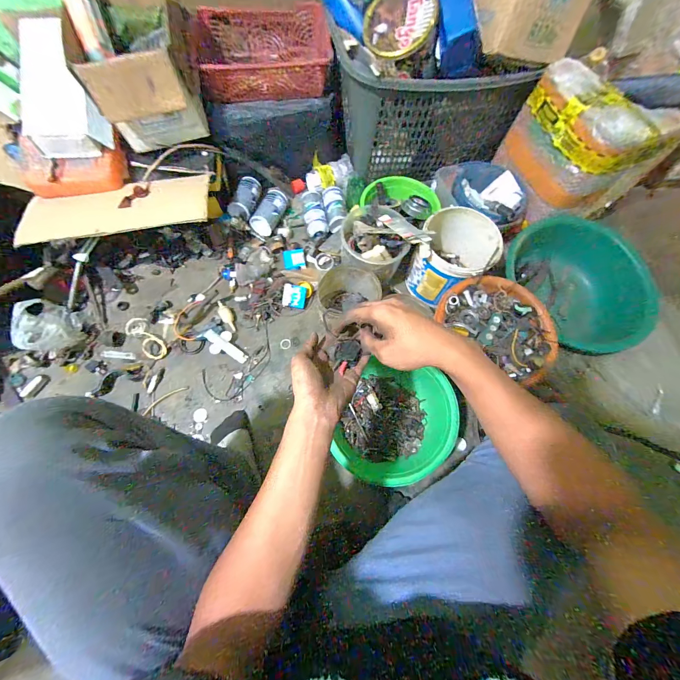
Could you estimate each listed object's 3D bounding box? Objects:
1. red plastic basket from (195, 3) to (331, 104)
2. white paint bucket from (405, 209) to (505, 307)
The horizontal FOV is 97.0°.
[{"bbox_3d":[-0.189,-0.730,0.776,0.336,0.087,0.243,-15,70,-7],"label":"red plastic basket"},{"bbox_3d":[0.277,-0.208,0.766,0.183,0.187,0.199,30,72,10],"label":"white paint bucket"}]

